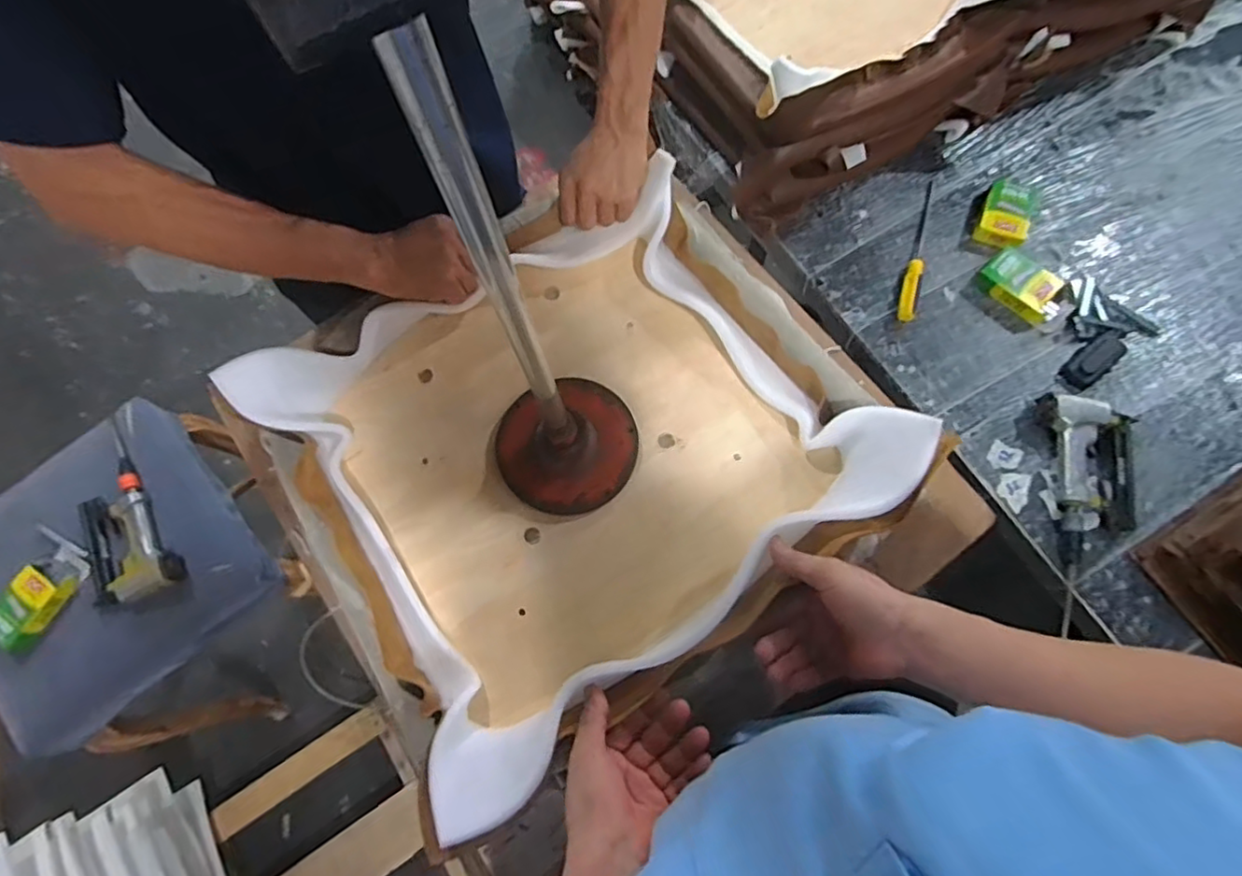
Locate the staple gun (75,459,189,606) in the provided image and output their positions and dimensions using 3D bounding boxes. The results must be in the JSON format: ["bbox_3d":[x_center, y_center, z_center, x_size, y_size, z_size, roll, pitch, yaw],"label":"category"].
[{"bbox_3d":[-0.826,0.153,1.034,0.131,0.041,0.251,-31,74,-7],"label":"staple gun"}]

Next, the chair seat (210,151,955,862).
[{"bbox_3d":[-0.048,0.004,0.624,0.504,0.095,0.454,-34,75,-8],"label":"chair seat"}]

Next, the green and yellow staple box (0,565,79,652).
[{"bbox_3d":[-0.948,0.271,1.007,0.087,0.044,0.133,33,77,11],"label":"green and yellow staple box"}]

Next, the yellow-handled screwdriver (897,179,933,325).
[{"bbox_3d":[0.507,-0.328,1.069,0.026,0.023,0.287,15,74,7],"label":"yellow-handled screwdriver"}]

